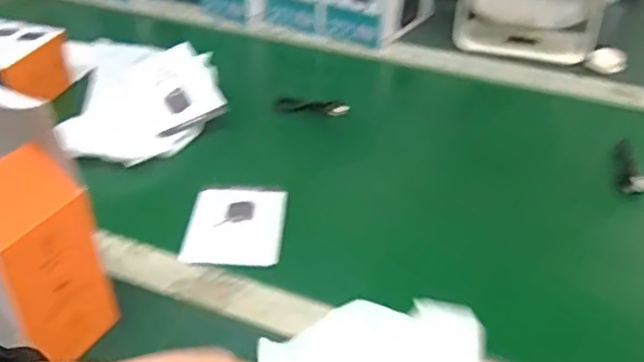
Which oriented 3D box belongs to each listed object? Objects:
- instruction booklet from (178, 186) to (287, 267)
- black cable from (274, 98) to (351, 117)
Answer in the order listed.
[{"bbox_3d":[-0.069,0.035,0.520,0.075,0.006,0.092,2,36,1],"label":"instruction booklet"},{"bbox_3d":[-0.011,-0.078,0.670,0.077,0.015,0.012,5,36,5],"label":"black cable"}]

